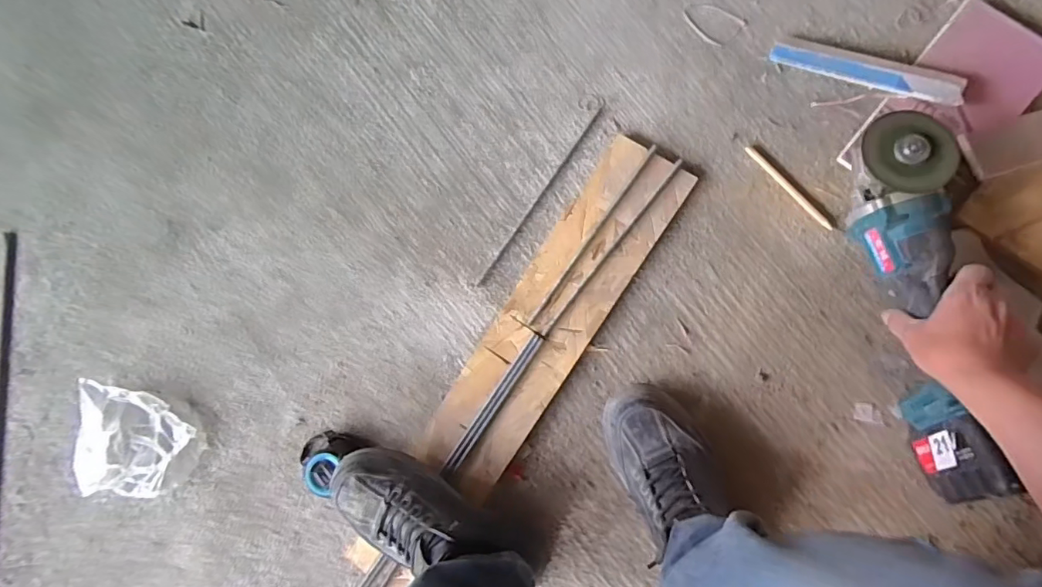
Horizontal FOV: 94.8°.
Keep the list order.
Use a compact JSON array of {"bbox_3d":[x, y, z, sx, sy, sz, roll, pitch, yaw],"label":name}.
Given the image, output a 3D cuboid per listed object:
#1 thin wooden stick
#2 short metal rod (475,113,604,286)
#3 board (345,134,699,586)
[{"bbox_3d":[0.305,-0.120,0.546,0.009,0.004,0.129,-42,81,4],"label":"thin wooden stick"},{"bbox_3d":[0.021,-0.119,0.594,0.007,0.004,0.260,36,92,10],"label":"short metal rod"},{"bbox_3d":[-0.007,0.094,0.580,0.108,0.017,0.613,33,92,10],"label":"board"}]

